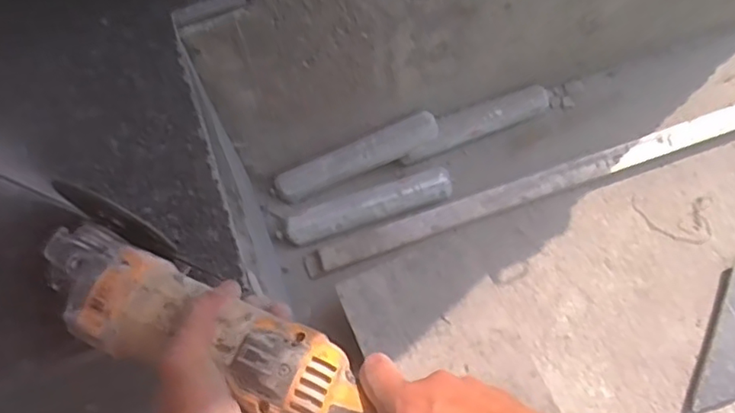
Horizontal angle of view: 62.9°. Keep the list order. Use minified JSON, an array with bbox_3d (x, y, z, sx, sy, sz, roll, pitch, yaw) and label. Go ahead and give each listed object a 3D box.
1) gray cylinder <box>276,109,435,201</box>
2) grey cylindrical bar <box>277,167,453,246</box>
[{"bbox_3d":[-0.017,-0.074,0.919,0.262,0.043,0.042,-23,67,6],"label":"gray cylinder"},{"bbox_3d":[0.001,0.003,0.914,0.266,0.046,0.048,-17,67,-7],"label":"grey cylindrical bar"}]

